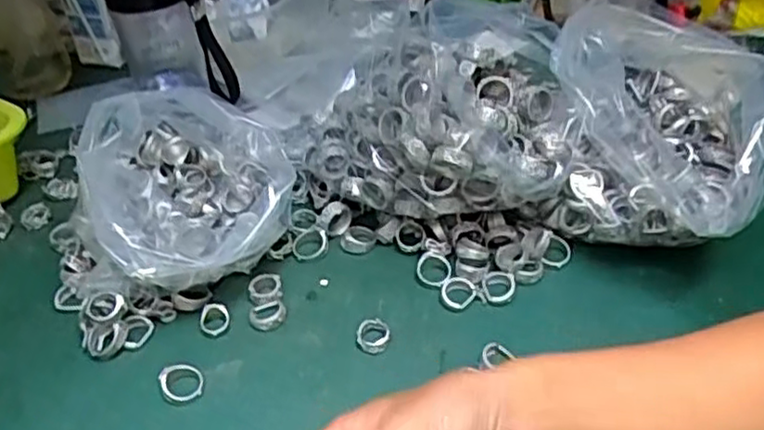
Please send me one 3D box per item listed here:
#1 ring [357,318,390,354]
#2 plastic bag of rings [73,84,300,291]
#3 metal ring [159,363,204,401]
[{"bbox_3d":[-0.005,0.078,0.463,0.022,0.014,0.021,-3,39,2],"label":"ring"},{"bbox_3d":[-0.142,-0.007,0.499,0.131,0.109,0.141,21,46,28],"label":"plastic bag of rings"},{"bbox_3d":[-0.125,0.104,0.443,0.025,0.011,0.024,-3,39,2],"label":"metal ring"}]

